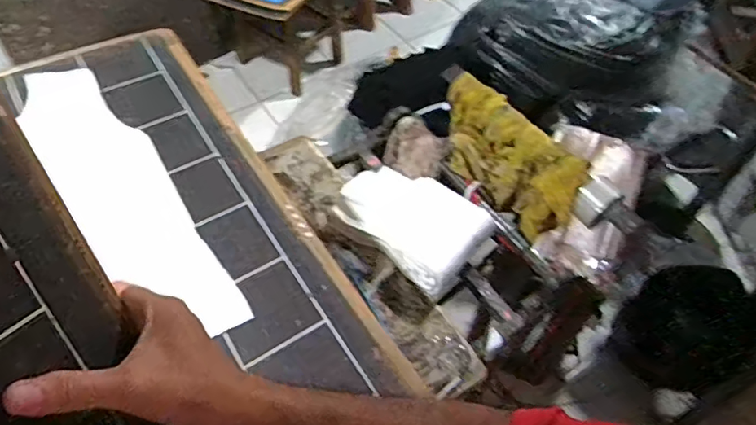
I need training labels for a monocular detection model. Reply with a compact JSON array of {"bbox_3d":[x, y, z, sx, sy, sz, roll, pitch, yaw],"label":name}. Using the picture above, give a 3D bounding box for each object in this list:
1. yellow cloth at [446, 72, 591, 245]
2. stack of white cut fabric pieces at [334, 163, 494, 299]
[{"bbox_3d":[0.233,-0.115,1.030,0.140,0.145,0.356,-32,60,-25],"label":"yellow cloth"},{"bbox_3d":[0.058,0.000,0.961,0.273,0.044,0.204,36,59,23],"label":"stack of white cut fabric pieces"}]

